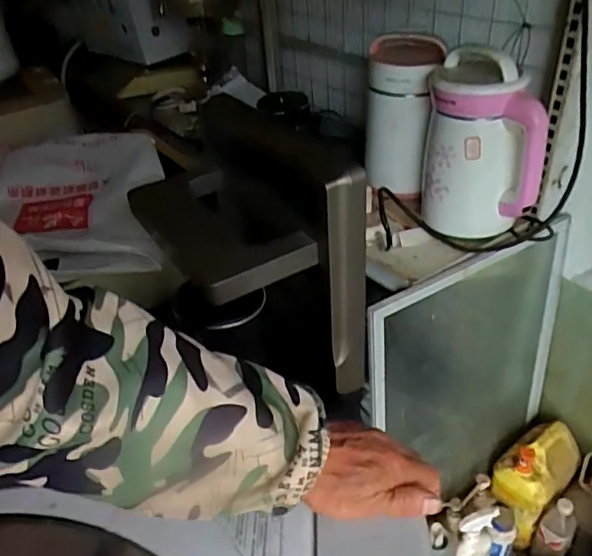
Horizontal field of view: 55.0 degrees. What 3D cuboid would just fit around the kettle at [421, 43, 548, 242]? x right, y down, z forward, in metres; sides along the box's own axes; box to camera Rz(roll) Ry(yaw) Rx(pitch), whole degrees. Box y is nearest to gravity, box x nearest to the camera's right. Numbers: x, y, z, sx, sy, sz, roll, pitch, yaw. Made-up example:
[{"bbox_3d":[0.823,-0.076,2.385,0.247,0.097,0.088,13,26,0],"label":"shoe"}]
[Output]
[{"bbox_3d":[0.302,-0.213,0.923,0.179,0.268,0.120,6,38,16],"label":"kettle"}]

